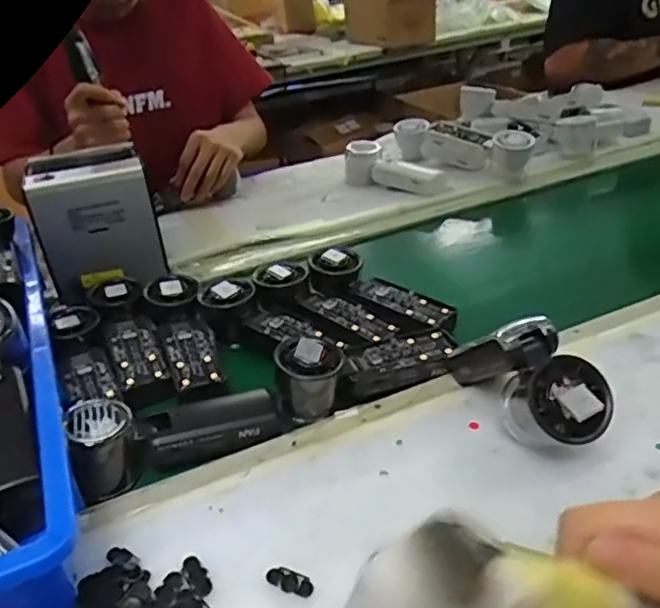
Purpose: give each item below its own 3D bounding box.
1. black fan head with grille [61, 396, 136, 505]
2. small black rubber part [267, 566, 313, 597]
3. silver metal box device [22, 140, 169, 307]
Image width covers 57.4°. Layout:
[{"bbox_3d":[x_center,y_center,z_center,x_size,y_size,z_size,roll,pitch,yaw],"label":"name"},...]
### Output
[{"bbox_3d":[-0.168,0.108,0.453,0.047,0.057,0.058,-19,31,-21],"label":"black fan head with grille"},{"bbox_3d":[-0.024,0.164,0.358,0.029,0.004,0.013,8,33,25],"label":"small black rubber part"},{"bbox_3d":[-0.258,-0.085,0.670,0.124,0.150,0.031,-16,32,-15],"label":"silver metal box device"}]

